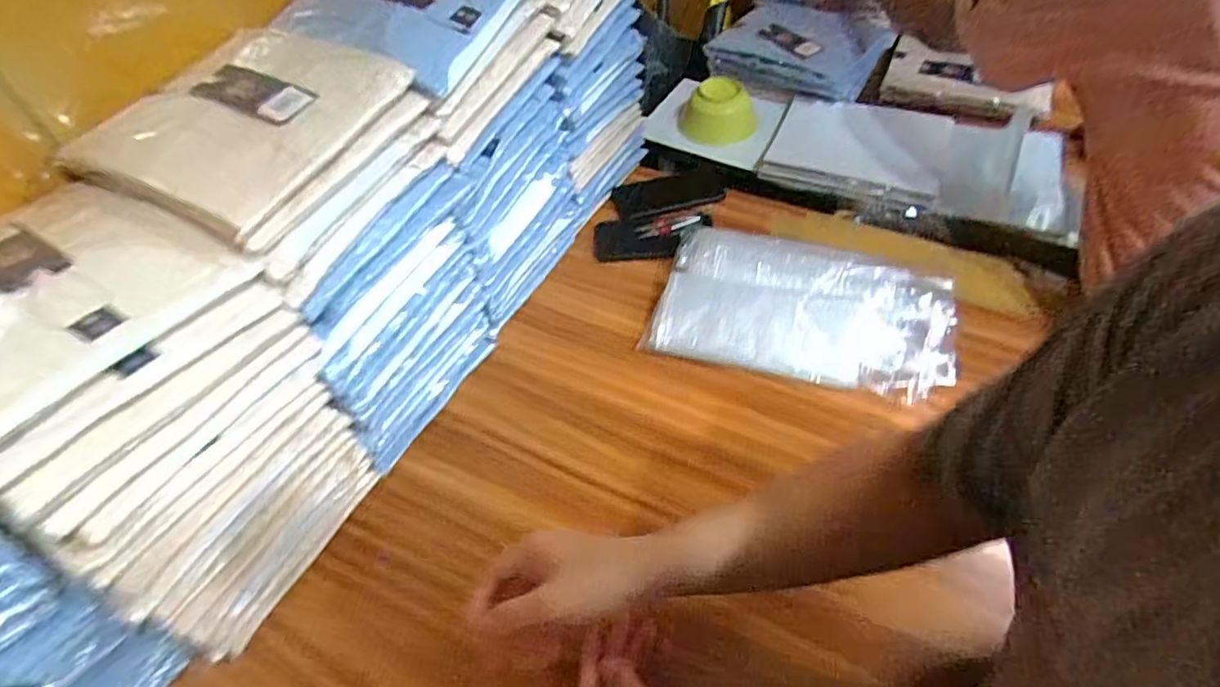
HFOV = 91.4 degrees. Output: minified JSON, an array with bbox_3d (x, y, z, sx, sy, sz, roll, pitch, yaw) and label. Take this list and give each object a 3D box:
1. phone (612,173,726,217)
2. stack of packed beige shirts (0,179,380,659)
[{"bbox_3d":[0.095,-0.243,0.957,0.171,0.010,0.086,-14,53,-8],"label":"phone"},{"bbox_3d":[-0.404,0.074,0.523,0.227,0.332,0.236,18,57,17],"label":"stack of packed beige shirts"}]

